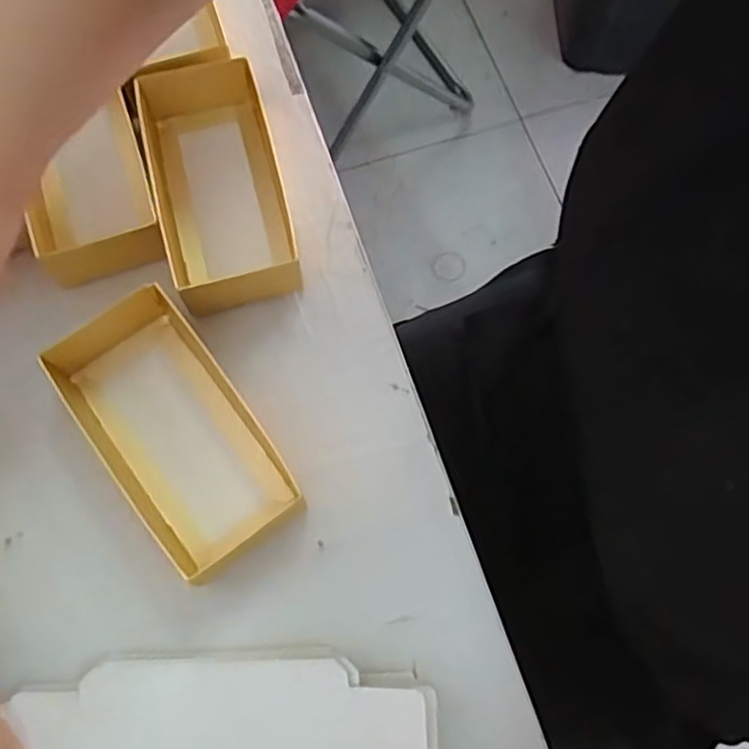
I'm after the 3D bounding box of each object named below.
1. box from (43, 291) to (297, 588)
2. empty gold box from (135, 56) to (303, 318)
[{"bbox_3d":[-0.087,0.025,0.302,0.064,0.031,0.113,-36,76,-12],"label":"box"},{"bbox_3d":[-0.076,-0.089,0.339,0.060,0.034,0.118,-13,73,-6],"label":"empty gold box"}]

